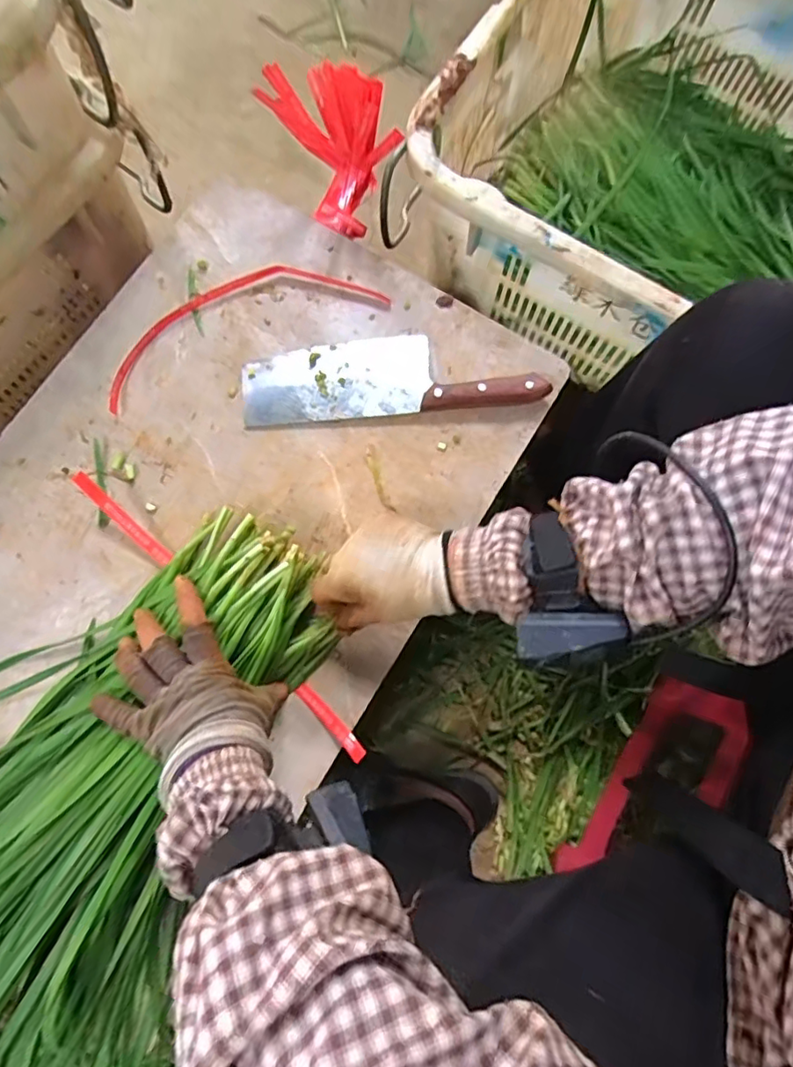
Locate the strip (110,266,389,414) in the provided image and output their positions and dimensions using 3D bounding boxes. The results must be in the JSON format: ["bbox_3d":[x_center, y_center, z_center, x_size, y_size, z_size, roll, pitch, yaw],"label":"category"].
[{"bbox_3d":[-0.153,-0.208,0.549,0.282,0.008,0.085,-23,80,-6],"label":"strip"}]

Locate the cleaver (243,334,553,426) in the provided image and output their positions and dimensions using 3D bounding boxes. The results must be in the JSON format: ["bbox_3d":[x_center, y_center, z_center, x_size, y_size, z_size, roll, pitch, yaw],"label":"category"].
[{"bbox_3d":[-0.006,-0.149,0.529,0.274,0.021,0.073,-4,79,-2],"label":"cleaver"}]

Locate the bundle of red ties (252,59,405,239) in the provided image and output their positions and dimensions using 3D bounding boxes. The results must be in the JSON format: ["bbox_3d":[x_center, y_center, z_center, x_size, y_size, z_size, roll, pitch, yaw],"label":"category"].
[{"bbox_3d":[-0.063,-0.385,0.537,0.082,0.121,0.130,-29,81,-7],"label":"bundle of red ties"}]

